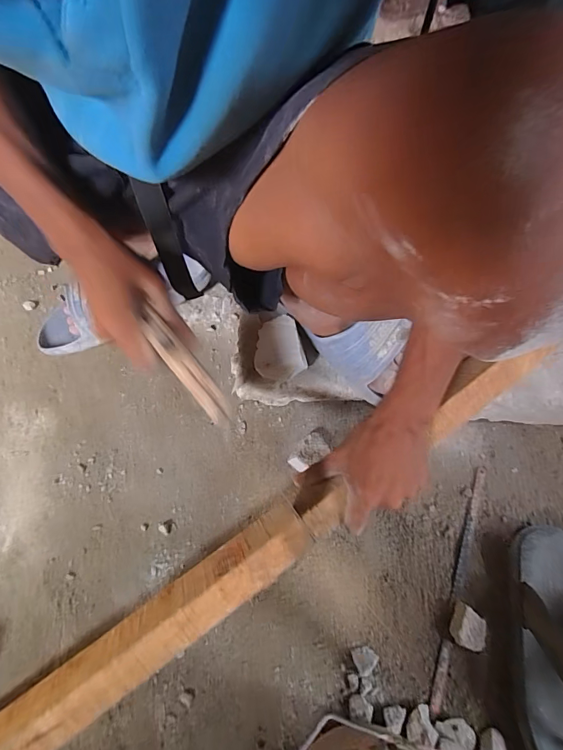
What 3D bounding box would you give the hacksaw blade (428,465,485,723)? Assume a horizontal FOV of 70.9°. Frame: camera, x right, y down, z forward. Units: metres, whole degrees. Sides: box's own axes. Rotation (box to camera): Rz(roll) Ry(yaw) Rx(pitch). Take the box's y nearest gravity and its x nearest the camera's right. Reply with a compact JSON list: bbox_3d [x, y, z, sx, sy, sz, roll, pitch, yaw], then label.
[{"bbox_3d":[0.218,0.245,0.481,0.014,0.006,0.280,21,67,8],"label":"hacksaw blade"}]

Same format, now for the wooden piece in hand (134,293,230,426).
[{"bbox_3d":[-0.085,-0.007,0.351,0.022,0.012,0.117,-37,90,-16],"label":"wooden piece in hand"}]

